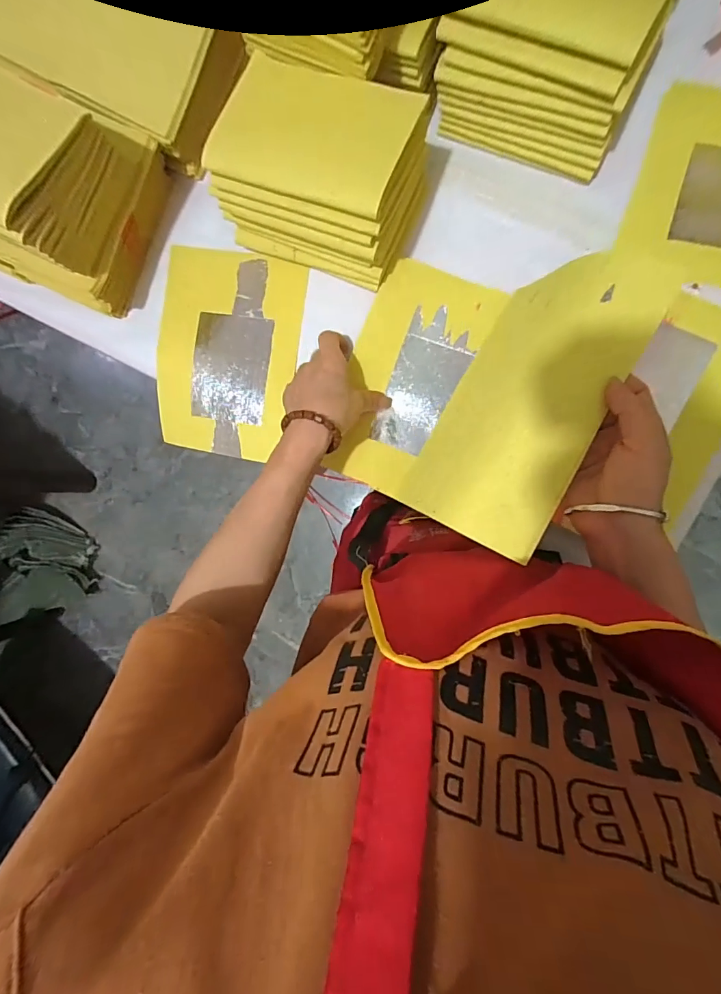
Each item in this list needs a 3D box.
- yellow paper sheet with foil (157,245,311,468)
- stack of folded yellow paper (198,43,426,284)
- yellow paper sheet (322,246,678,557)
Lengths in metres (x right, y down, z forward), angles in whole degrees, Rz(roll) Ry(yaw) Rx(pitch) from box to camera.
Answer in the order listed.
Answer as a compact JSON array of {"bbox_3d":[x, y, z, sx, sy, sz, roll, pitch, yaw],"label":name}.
[{"bbox_3d":[-0.146,-0.156,0.490,0.156,0.022,0.213,9,95,8],"label":"yellow paper sheet with foil"},{"bbox_3d":[-0.035,-0.291,0.407,0.166,0.099,0.126,22,95,7],"label":"stack of folded yellow paper"},{"bbox_3d":[0.086,-0.094,0.382,0.212,0.144,0.225,21,95,7],"label":"yellow paper sheet"}]

